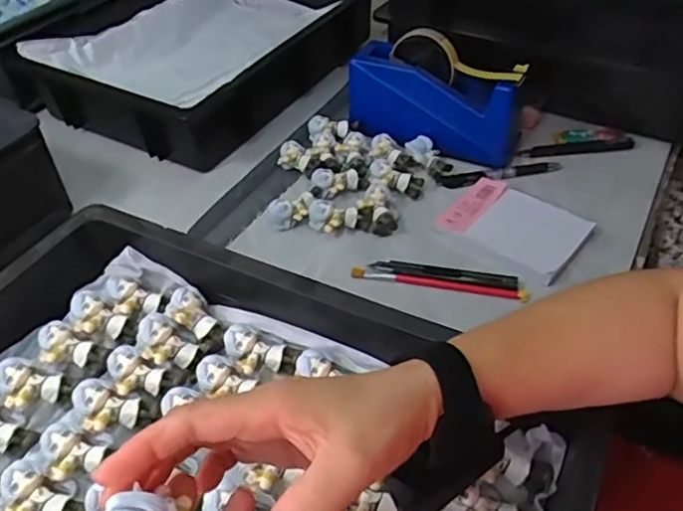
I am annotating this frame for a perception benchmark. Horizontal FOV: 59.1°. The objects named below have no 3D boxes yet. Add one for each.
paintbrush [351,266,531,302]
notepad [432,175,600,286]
[{"bbox_3d":[0.089,0.026,0.579,0.161,0.007,0.011,7,68,15],"label":"paintbrush"},{"bbox_3d":[0.173,-0.033,0.606,0.130,0.011,0.086,32,65,29],"label":"notepad"}]

